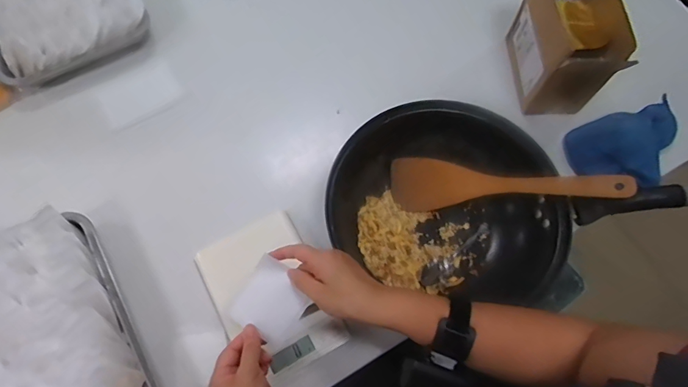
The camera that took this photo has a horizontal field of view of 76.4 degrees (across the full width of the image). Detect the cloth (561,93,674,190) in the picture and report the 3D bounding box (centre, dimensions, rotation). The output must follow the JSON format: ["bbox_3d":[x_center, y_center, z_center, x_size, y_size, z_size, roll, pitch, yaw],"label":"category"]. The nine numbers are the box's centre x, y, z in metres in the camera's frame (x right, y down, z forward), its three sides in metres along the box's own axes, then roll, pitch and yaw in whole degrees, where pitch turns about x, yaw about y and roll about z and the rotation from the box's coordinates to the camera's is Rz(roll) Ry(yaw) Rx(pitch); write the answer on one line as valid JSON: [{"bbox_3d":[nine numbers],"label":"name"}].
[{"bbox_3d":[0.456,-0.071,0.694,0.199,0.048,0.127,-22,70,-10],"label":"cloth"}]

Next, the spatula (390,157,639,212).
[{"bbox_3d":[0.218,-0.012,0.615,0.316,0.036,0.071,1,65,29],"label":"spatula"}]

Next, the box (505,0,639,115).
[{"bbox_3d":[0.336,-0.245,0.685,0.107,0.146,0.211,-1,68,-1],"label":"box"}]

